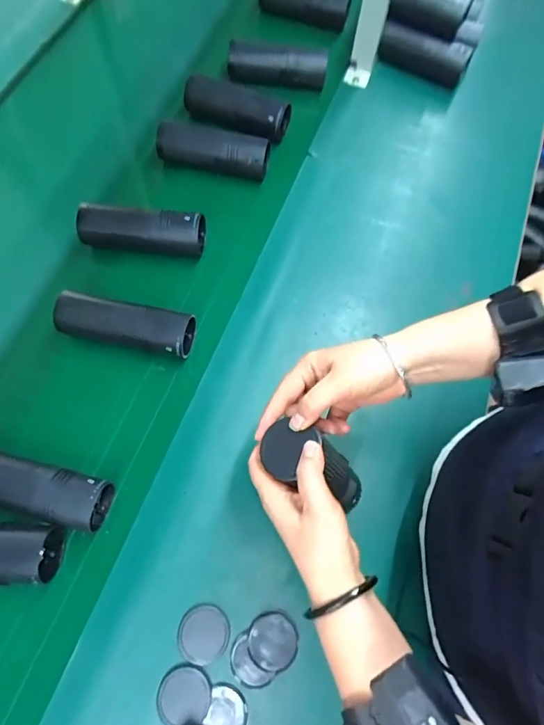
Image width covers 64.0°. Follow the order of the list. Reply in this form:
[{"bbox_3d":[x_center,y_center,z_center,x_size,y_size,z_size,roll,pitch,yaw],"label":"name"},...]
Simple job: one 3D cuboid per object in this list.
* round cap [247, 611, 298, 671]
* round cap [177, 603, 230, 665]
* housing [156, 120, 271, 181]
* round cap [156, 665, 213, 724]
[{"bbox_3d":[0.001,0.281,0.438,0.049,0.009,0.049,17,69,4],"label":"round cap"},{"bbox_3d":[-0.069,0.275,0.441,0.049,0.005,0.050,1,68,-2],"label":"round cap"},{"bbox_3d":[-0.085,-0.313,0.648,0.159,0.051,0.050,13,68,3],"label":"housing"},{"bbox_3d":[-0.085,0.323,0.421,0.050,0.007,0.051,1,68,-2],"label":"round cap"}]

